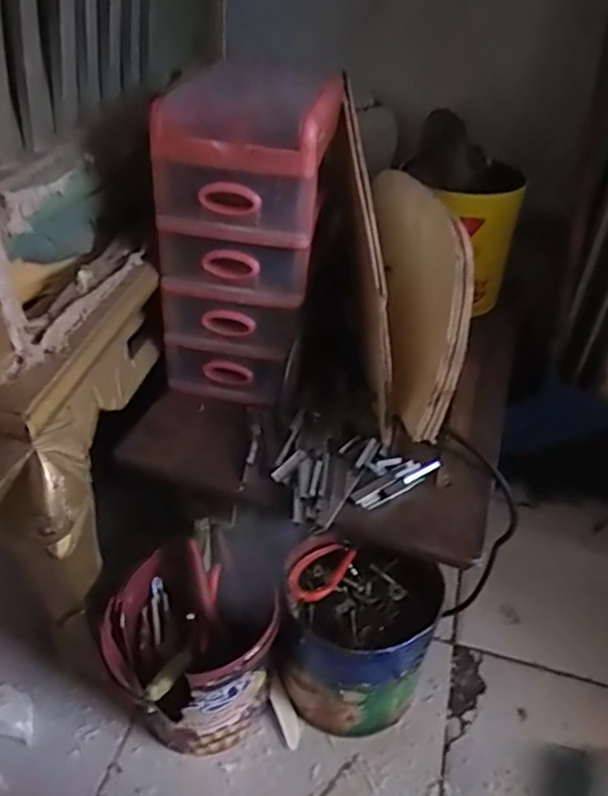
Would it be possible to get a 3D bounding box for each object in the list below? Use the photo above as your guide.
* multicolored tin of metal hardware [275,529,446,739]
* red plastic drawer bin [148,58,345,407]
[{"bbox_3d":[0.048,0.234,0.611,0.143,0.149,0.140,1,39,-1],"label":"multicolored tin of metal hardware"},{"bbox_3d":[-0.052,-0.147,0.568,0.142,0.270,0.144,6,39,5],"label":"red plastic drawer bin"}]

